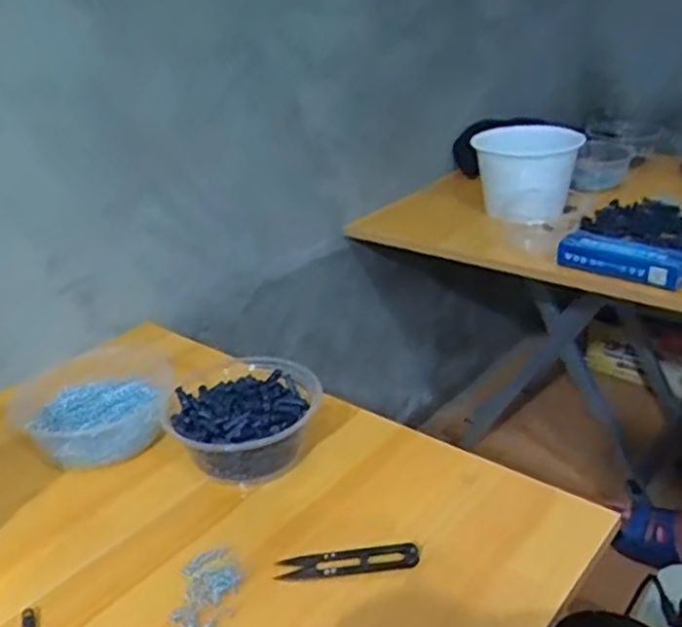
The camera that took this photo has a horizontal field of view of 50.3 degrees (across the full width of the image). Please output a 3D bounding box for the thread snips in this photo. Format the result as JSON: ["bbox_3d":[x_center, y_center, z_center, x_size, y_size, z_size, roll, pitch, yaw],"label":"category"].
[{"bbox_3d":[0.005,0.175,0.514,0.100,0.005,0.024,-4,26,-2],"label":"thread snips"}]

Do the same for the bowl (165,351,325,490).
[{"bbox_3d":[-0.083,0.097,0.625,0.116,0.072,0.125,-3,26,1],"label":"bowl"}]

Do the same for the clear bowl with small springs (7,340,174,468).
[{"bbox_3d":[-0.226,0.091,0.680,0.138,0.055,0.145,-3,26,1],"label":"clear bowl with small springs"}]

